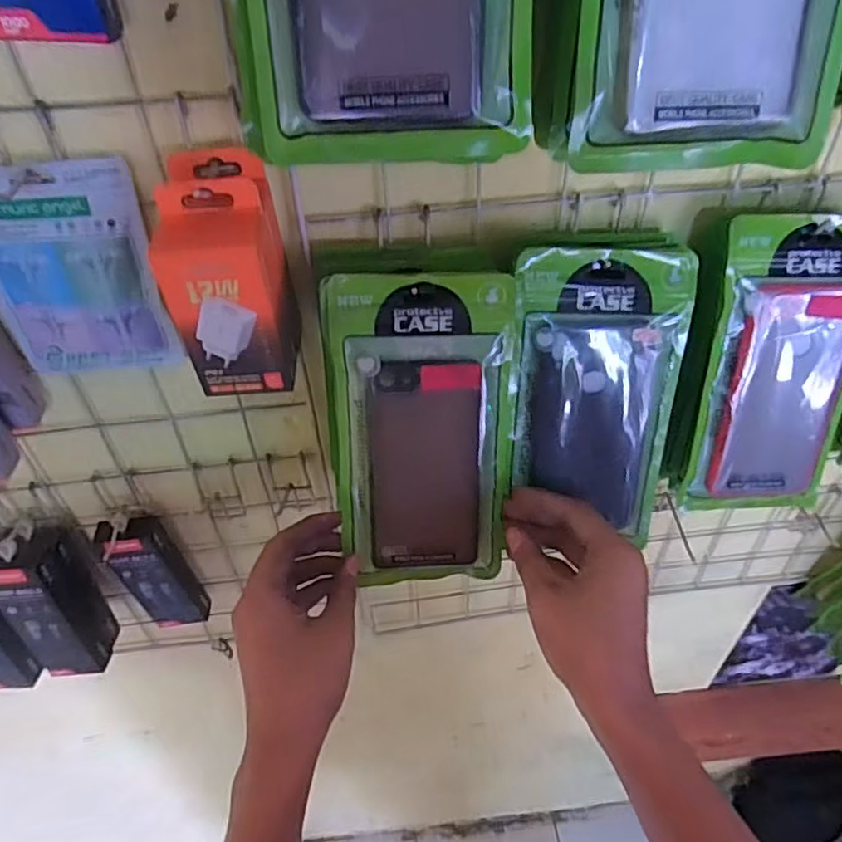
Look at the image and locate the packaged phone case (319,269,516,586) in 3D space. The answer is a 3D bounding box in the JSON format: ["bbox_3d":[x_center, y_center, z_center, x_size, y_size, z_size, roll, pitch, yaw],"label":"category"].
[{"bbox_3d":[0.003,0.011,0.407,0.117,0.207,0.011,-4,16,-4],"label":"packaged phone case"}]

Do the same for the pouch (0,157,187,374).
[{"bbox_3d":[-0.217,-0.089,0.397,0.100,0.141,0.018,-6,43,-6],"label":"pouch"}]

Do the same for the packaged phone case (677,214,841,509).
[{"bbox_3d":[0.249,-0.031,0.429,0.113,0.205,0.015,-1,23,-2],"label":"packaged phone case"}]

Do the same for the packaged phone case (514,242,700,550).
[{"bbox_3d":[0.113,-0.016,0.415,0.107,0.191,0.010,1,21,-3],"label":"packaged phone case"}]

